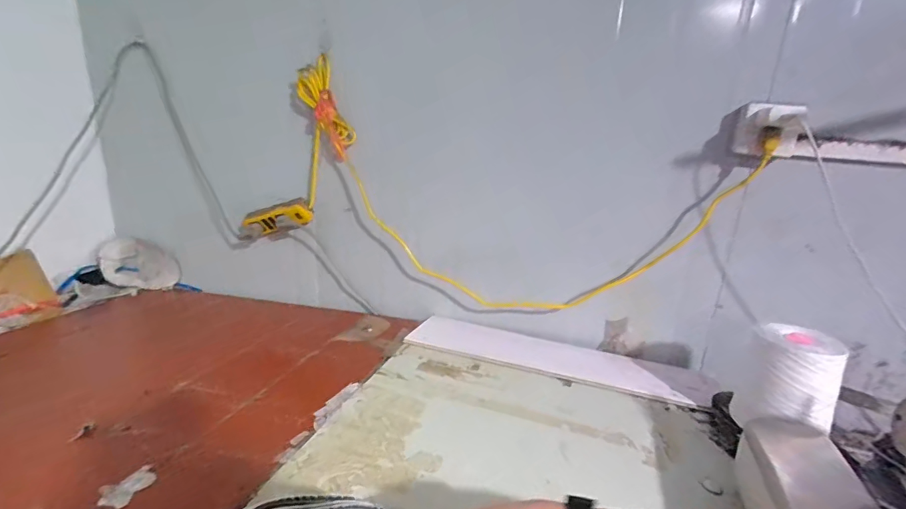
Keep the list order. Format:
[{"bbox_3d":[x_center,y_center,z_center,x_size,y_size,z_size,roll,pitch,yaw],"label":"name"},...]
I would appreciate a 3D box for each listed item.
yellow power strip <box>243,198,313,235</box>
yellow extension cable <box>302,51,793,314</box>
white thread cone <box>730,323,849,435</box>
[{"bbox_3d":[-0.445,-0.093,1.076,0.180,0.067,0.033,-9,14,13],"label":"yellow power strip"},{"bbox_3d":[0.065,-0.127,0.925,0.938,0.522,0.139,20,19,6],"label":"yellow extension cable"},{"bbox_3d":[0.526,0.192,0.672,0.117,0.144,0.097,18,21,38],"label":"white thread cone"}]

